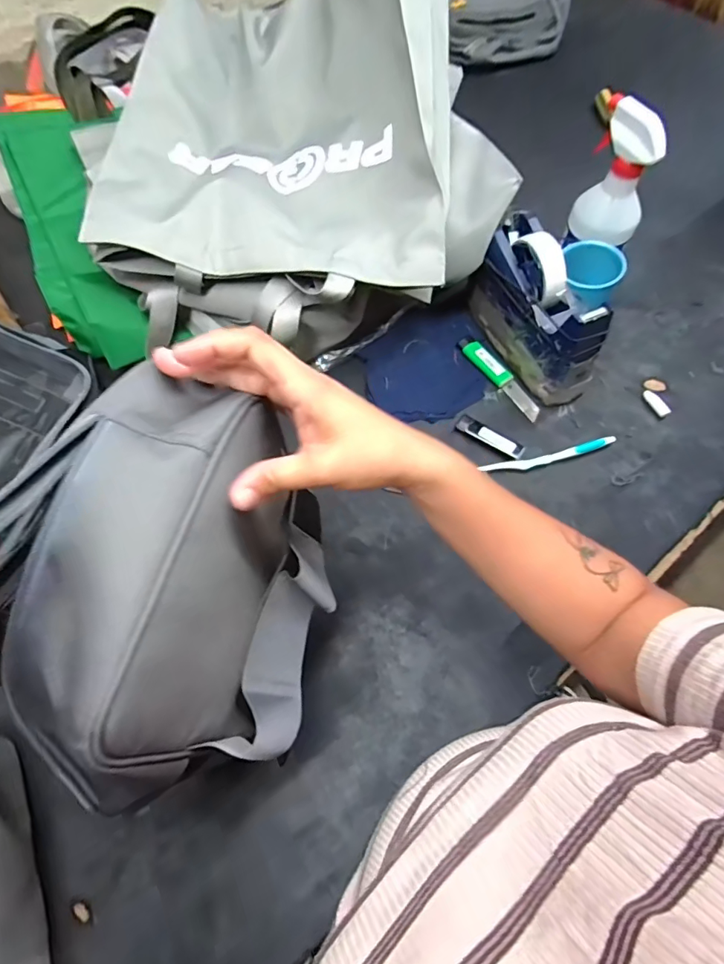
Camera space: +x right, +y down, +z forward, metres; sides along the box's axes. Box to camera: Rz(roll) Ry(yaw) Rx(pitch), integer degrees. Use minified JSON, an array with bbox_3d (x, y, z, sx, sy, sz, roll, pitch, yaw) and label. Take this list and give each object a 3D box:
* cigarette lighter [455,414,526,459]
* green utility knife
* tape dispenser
[{"bbox_3d":[0.146,-0.053,0.539,0.080,0.008,0.020,32,71,15],"label":"cigarette lighter"},{"bbox_3d":[0.168,-0.129,0.578,0.025,0.011,0.132,-33,69,-12],"label":"green utility knife"},{"bbox_3d":[0.200,-0.197,0.549,0.064,0.112,0.193,-24,66,-9],"label":"tape dispenser"}]

